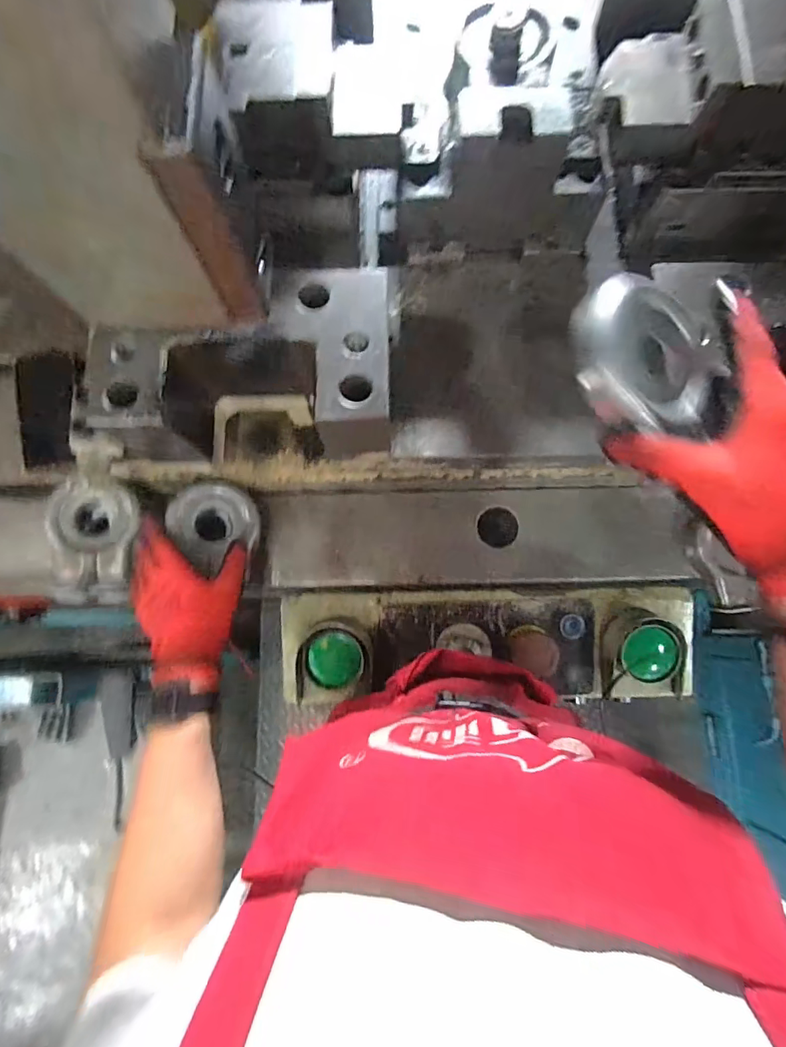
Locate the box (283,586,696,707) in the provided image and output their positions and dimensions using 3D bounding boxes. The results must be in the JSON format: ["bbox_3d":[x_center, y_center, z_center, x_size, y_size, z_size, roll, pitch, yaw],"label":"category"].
[{"bbox_3d":[0.119,0.149,0.605,0.505,0.091,0.135,-1,79,0],"label":"box"}]

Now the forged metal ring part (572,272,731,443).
[{"bbox_3d":[0.164,-0.102,0.314,0.097,0.033,0.098,-3,80,-22],"label":"forged metal ring part"}]

